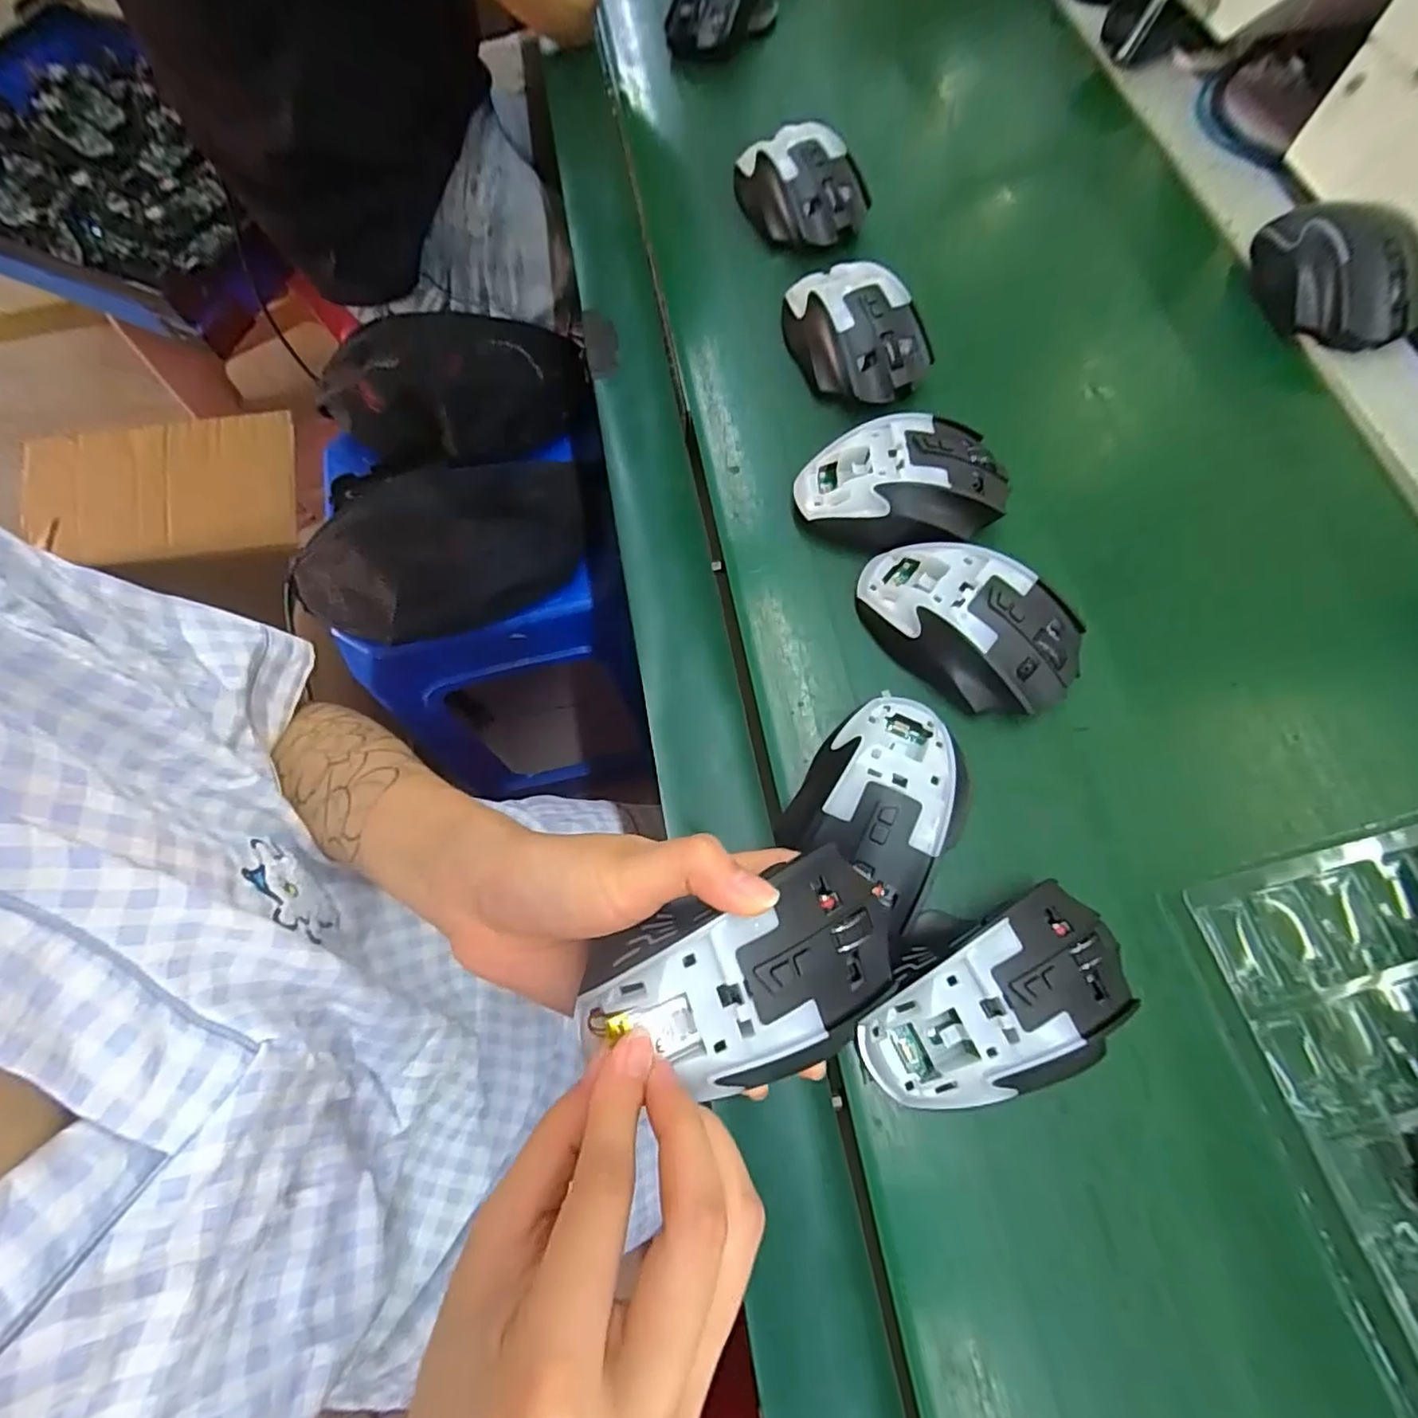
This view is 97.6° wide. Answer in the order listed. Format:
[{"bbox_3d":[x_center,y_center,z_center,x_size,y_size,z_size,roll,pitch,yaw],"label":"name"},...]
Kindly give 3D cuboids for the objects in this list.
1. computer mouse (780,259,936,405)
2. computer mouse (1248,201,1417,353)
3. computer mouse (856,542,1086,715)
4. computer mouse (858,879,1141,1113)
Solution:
[{"bbox_3d":[0.091,-0.241,0.392,0.064,0.035,0.109,-24,73,-10],"label":"computer mouse"},{"bbox_3d":[0.394,-0.276,0.391,0.058,0.046,0.112,-13,71,-6],"label":"computer mouse"},{"bbox_3d":[0.133,-0.043,0.321,0.112,0.043,0.068,30,72,9],"label":"computer mouse"},{"bbox_3d":[0.118,0.119,0.261,0.114,0.039,0.072,-14,70,-3],"label":"computer mouse"}]

